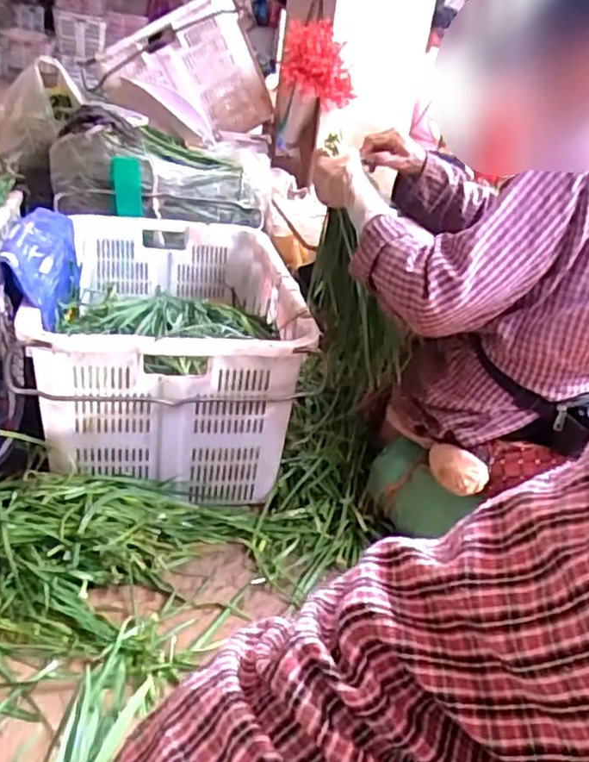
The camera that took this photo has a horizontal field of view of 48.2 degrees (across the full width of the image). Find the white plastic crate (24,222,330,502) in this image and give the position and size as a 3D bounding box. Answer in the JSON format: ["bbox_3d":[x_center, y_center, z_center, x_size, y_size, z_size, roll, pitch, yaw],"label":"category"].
[{"bbox_3d":[-0.228,-0.073,1.261,0.422,0.303,0.629,1,28,-12],"label":"white plastic crate"}]

